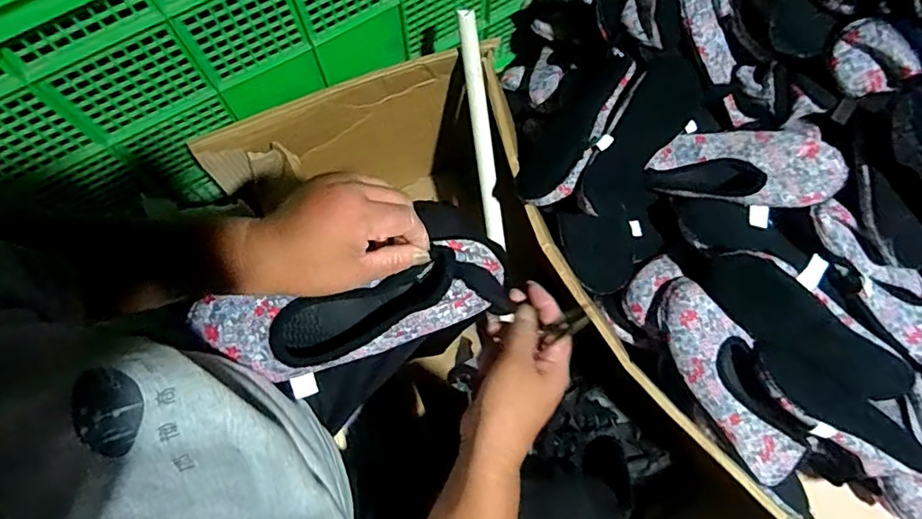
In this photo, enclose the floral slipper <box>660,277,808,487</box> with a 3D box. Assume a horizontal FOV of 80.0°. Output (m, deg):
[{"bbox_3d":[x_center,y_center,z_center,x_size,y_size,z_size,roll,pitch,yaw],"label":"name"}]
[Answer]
[{"bbox_3d":[0.325,0.143,0.664,0.093,0.053,0.254,-30,76,-9],"label":"floral slipper"}]

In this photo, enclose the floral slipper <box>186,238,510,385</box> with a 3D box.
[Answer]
[{"bbox_3d":[-0.085,0.043,0.443,0.244,0.058,0.067,-14,74,-2],"label":"floral slipper"}]

